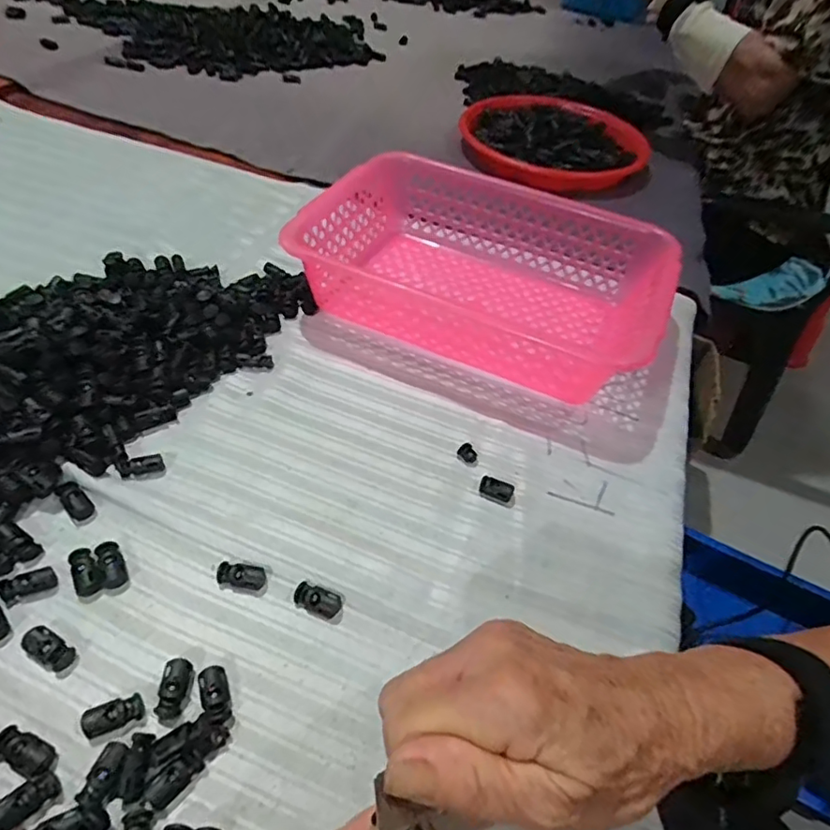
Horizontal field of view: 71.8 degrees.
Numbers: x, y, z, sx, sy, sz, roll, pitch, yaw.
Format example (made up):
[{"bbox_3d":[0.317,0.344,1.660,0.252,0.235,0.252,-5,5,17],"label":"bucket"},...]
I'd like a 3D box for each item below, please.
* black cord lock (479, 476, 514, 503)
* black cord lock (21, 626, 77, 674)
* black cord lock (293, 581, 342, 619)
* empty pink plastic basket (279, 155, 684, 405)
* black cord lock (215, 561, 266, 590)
[{"bbox_3d":[0.055,0.050,0.392,0.023,0.009,0.014,28,53,16],"label":"black cord lock"},{"bbox_3d":[-0.192,0.122,0.300,0.027,0.009,0.014,27,53,16],"label":"black cord lock"},{"bbox_3d":[-0.057,0.108,0.336,0.027,0.006,0.014,21,51,11],"label":"black cord lock"},{"bbox_3d":[0.060,-0.123,0.495,0.290,0.071,0.180,21,51,11],"label":"empty pink plastic basket"},{"bbox_3d":[-0.103,0.094,0.340,0.028,0.008,0.014,10,50,2],"label":"black cord lock"}]

